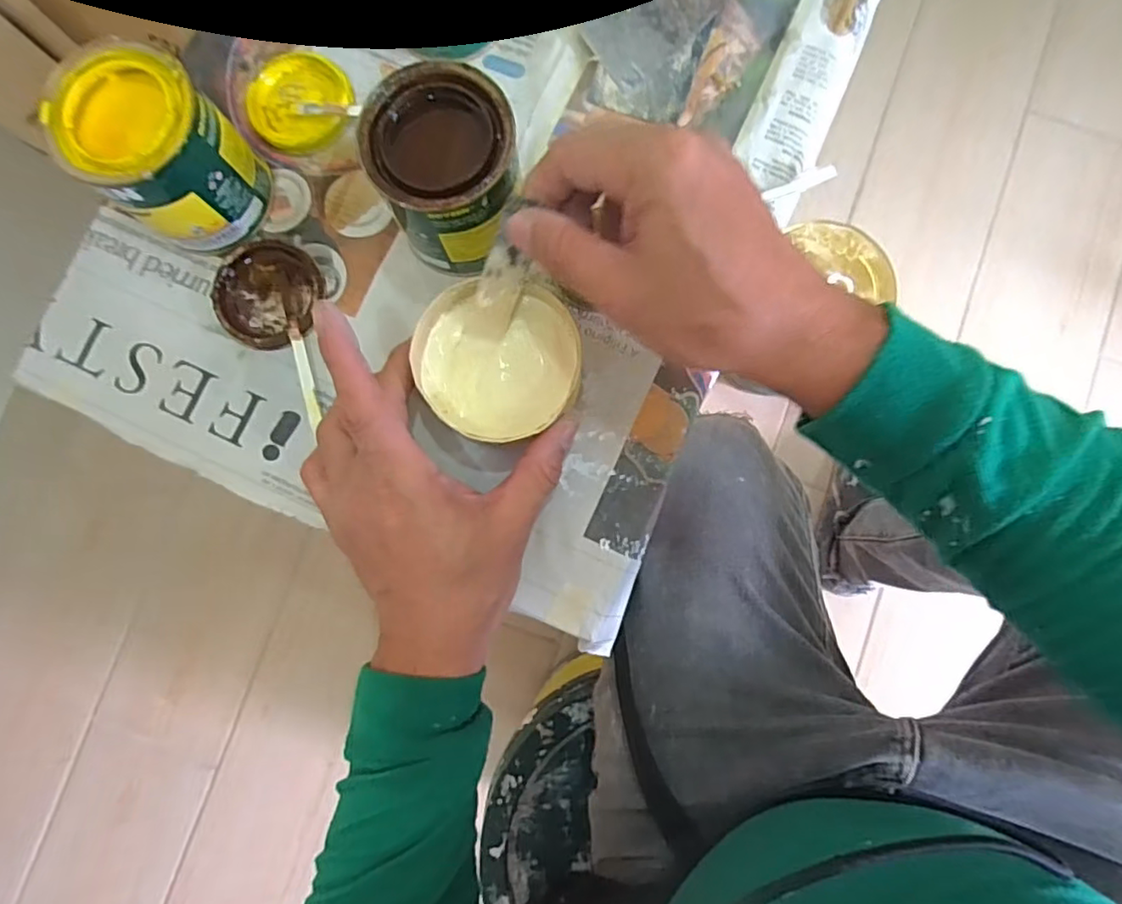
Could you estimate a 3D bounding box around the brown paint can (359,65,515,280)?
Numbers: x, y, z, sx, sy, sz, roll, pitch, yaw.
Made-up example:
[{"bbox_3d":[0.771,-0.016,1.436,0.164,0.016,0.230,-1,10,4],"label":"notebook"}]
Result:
[{"bbox_3d":[-0.055,-0.137,0.308,0.071,0.076,0.079,-3,84,1],"label":"brown paint can"}]

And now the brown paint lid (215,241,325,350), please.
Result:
[{"bbox_3d":[-0.166,-0.090,0.340,0.060,0.007,0.059,0,84,2],"label":"brown paint lid"}]

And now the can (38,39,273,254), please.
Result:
[{"bbox_3d":[-0.203,-0.154,0.314,0.067,0.075,0.066,0,84,2],"label":"can"}]

